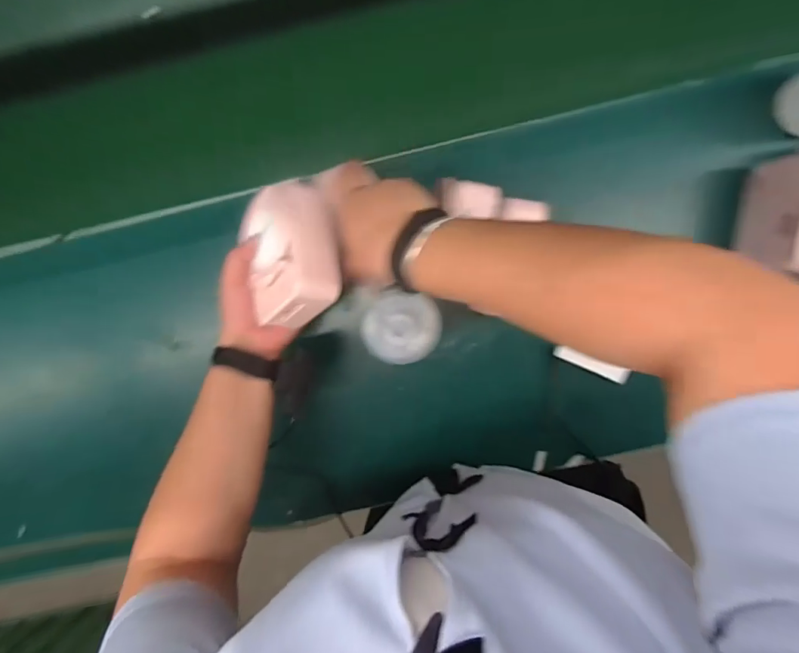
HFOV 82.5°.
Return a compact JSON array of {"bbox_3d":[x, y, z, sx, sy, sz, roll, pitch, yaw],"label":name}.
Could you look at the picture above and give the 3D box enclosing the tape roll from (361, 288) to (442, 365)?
[{"bbox_3d":[0.002,0.002,0.458,0.076,0.019,0.072,0,97,1],"label":"tape roll"}]

